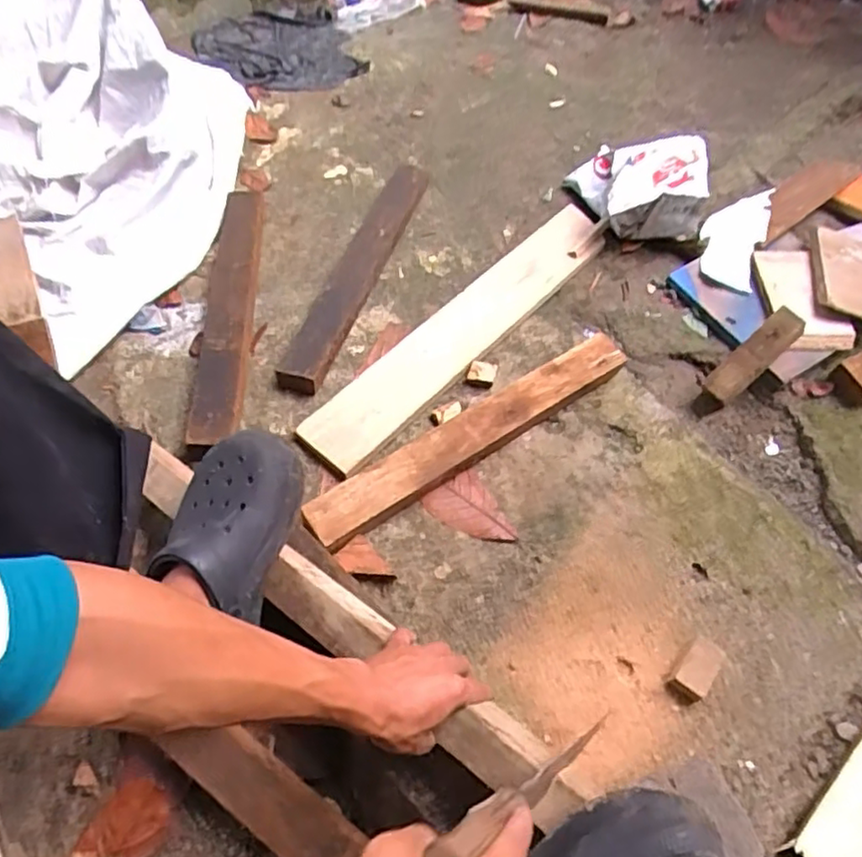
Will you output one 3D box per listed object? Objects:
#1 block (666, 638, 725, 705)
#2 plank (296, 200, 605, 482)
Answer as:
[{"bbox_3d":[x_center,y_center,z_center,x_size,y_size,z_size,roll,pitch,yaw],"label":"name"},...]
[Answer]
[{"bbox_3d":[0.293,0.269,0.739,0.039,0.021,0.067,35,62,17],"label":"block"},{"bbox_3d":[0.061,-0.155,1.000,0.104,0.022,0.615,38,63,19],"label":"plank"}]

